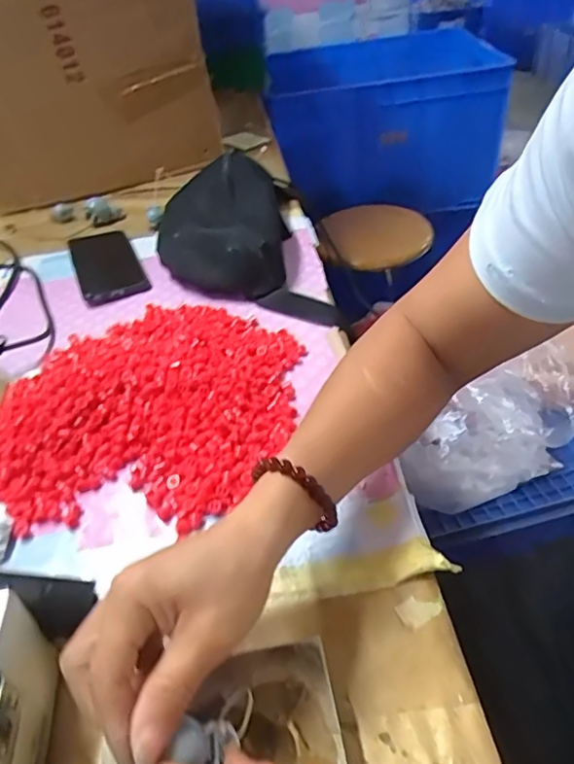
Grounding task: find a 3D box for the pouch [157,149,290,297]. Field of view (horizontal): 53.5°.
[{"bbox_3d":[-0.076,-0.183,0.642,0.143,0.069,0.192,-8,41,0],"label":"pouch"}]

